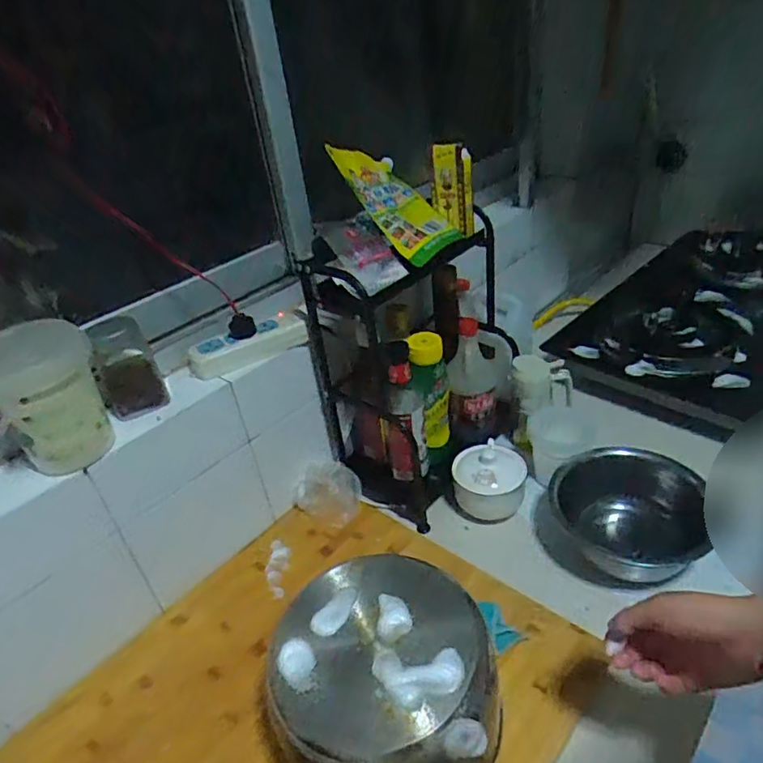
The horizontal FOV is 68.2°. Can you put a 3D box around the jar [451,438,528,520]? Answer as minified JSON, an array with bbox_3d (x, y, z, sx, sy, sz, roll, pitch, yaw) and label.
[{"bbox_3d":[0.166,0.153,0.873,0.106,0.092,0.110,-5,33,4],"label":"jar"}]

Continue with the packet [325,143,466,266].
[{"bbox_3d":[0.023,-0.268,0.828,0.114,0.042,0.215,-28,70,-27],"label":"packet"}]

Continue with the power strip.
[{"bbox_3d":[-0.188,-0.054,0.793,0.165,0.032,0.069,-23,36,-22],"label":"power strip"}]

